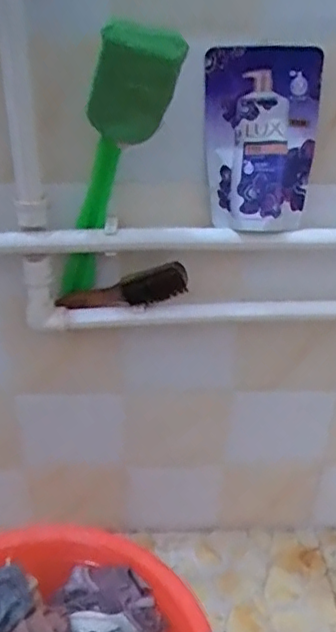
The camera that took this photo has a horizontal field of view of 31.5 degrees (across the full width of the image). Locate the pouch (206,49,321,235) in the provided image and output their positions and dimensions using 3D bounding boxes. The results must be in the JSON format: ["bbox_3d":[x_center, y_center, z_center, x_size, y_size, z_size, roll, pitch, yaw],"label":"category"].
[{"bbox_3d":[0.095,-0.182,0.629,0.113,0.185,0.032,7,19,14],"label":"pouch"}]

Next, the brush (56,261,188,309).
[{"bbox_3d":[-0.052,-0.028,0.706,0.152,0.051,0.025,-13,30,13],"label":"brush"}]

